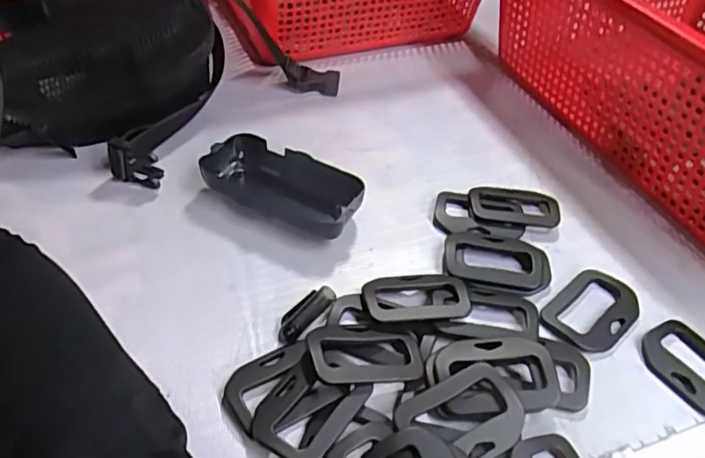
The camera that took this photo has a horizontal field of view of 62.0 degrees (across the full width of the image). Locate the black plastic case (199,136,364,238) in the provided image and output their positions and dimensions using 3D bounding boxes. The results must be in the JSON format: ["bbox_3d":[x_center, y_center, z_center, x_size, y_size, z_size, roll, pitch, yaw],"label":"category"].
[{"bbox_3d":[-0.044,-0.029,0.397,0.106,0.026,0.049,23,47,18],"label":"black plastic case"}]

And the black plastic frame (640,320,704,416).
[{"bbox_3d":[0.192,0.078,0.325,0.044,0.006,0.061,-26,52,-28],"label":"black plastic frame"}]

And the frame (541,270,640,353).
[{"bbox_3d":[0.145,0.048,0.351,0.044,0.004,0.062,36,52,29],"label":"frame"}]

